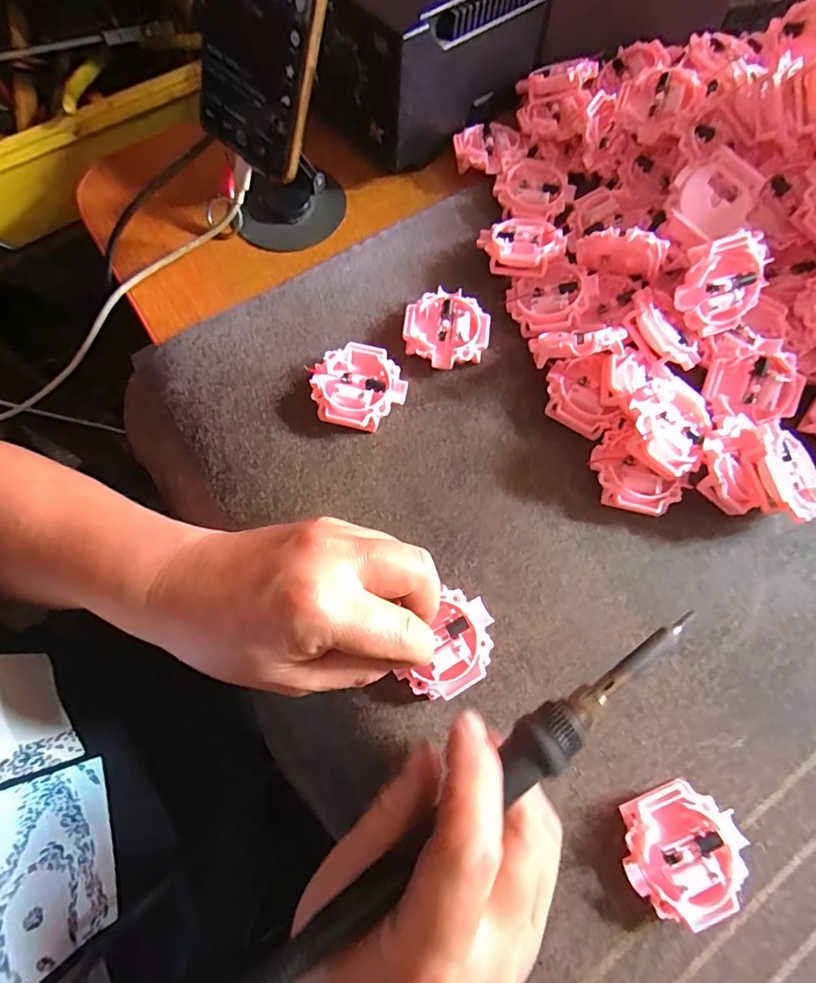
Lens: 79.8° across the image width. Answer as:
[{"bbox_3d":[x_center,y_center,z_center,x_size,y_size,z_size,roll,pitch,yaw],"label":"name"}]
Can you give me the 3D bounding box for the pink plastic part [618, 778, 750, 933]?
[{"bbox_3d":[0.127,0.167,0.226,0.054,0.016,0.052,-19,73,-8],"label":"pink plastic part"}]

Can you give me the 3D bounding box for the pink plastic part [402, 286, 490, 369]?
[{"bbox_3d":[0.024,-0.102,0.308,0.052,0.009,0.051,7,71,0],"label":"pink plastic part"}]

